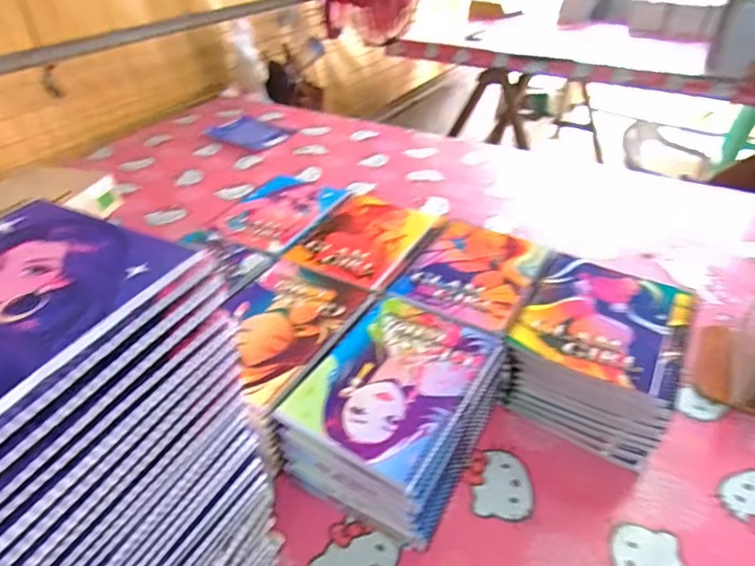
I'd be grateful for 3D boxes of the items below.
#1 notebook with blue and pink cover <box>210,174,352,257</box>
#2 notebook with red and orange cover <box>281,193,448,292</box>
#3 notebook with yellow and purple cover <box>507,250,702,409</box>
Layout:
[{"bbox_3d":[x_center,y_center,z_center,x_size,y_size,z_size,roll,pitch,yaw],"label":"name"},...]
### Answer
[{"bbox_3d":[-0.154,-0.117,0.786,0.163,0.016,0.219,18,42,23],"label":"notebook with blue and pink cover"},{"bbox_3d":[-0.014,-0.069,0.713,0.170,0.008,0.206,20,43,25],"label":"notebook with red and orange cover"},{"bbox_3d":[0.262,0.037,0.562,0.169,0.006,0.197,22,44,26],"label":"notebook with yellow and purple cover"}]

